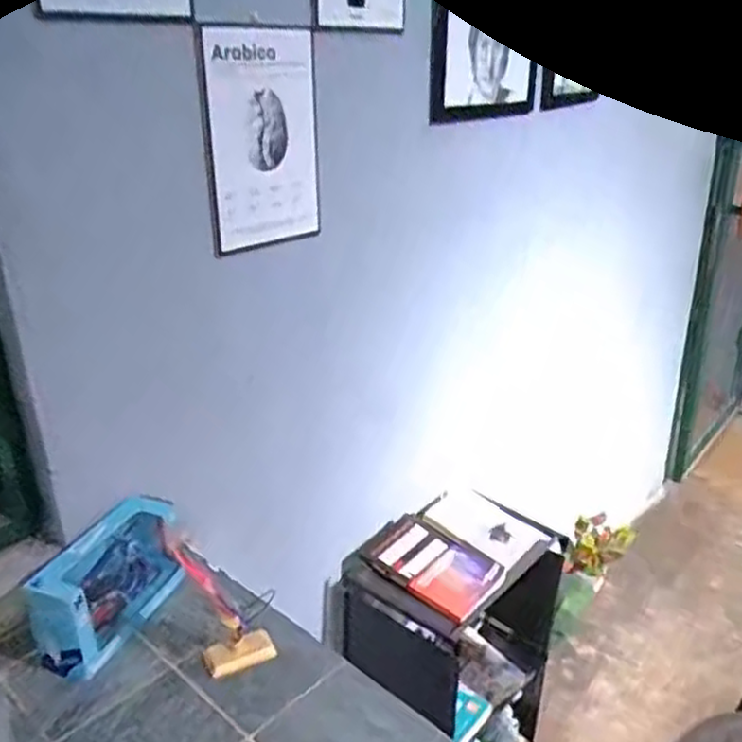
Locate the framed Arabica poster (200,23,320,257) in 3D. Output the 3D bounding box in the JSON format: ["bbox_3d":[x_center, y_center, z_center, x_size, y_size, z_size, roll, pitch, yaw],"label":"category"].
[{"bbox_3d":[-0.153,-0.329,1.039,0.017,0.294,0.195,21,30,39],"label":"framed Arabica poster"}]

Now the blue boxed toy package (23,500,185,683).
[{"bbox_3d":[-0.329,0.267,0.929,0.083,0.127,0.221,8,24,21],"label":"blue boxed toy package"}]

